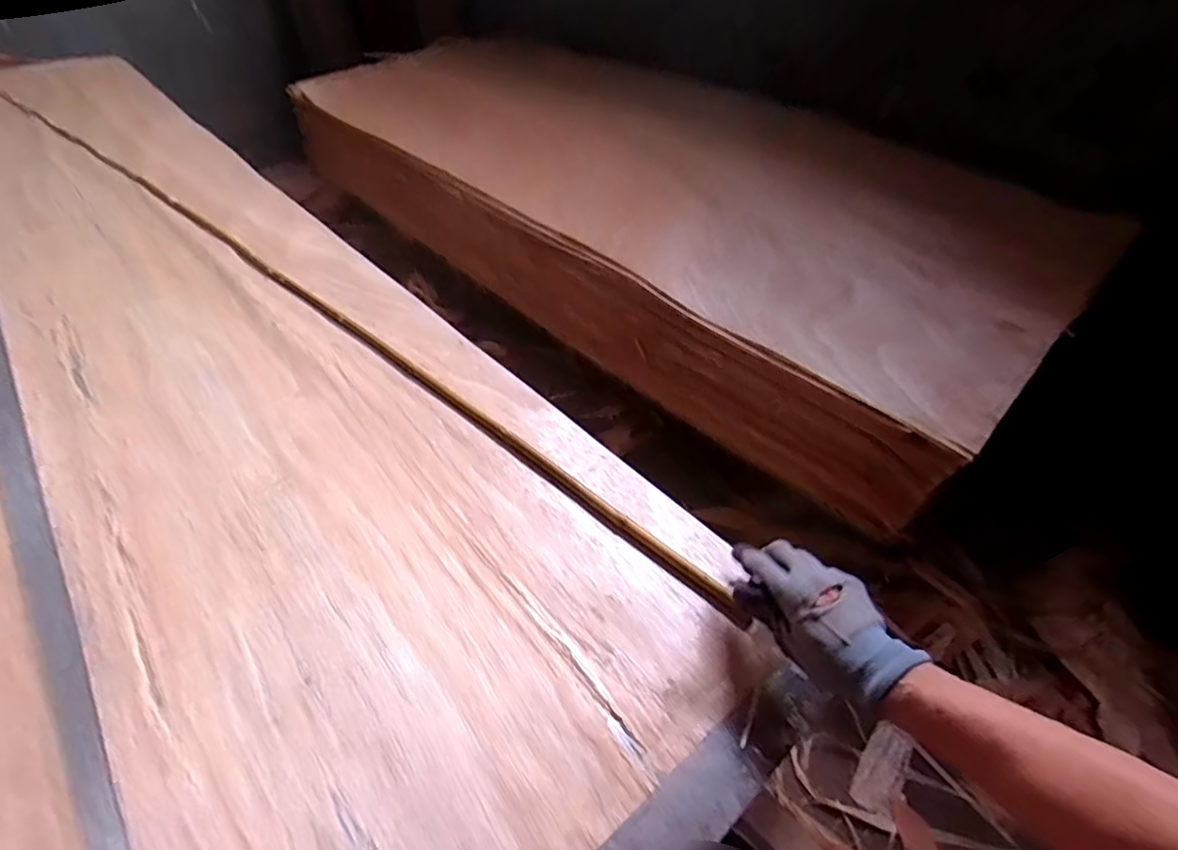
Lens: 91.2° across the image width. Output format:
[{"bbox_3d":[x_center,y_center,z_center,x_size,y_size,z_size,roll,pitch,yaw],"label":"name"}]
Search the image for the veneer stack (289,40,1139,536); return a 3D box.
[{"bbox_3d":[0.091,-0.628,1.813,0.736,0.355,2.301,-34,56,-29],"label":"veneer stack"}]

